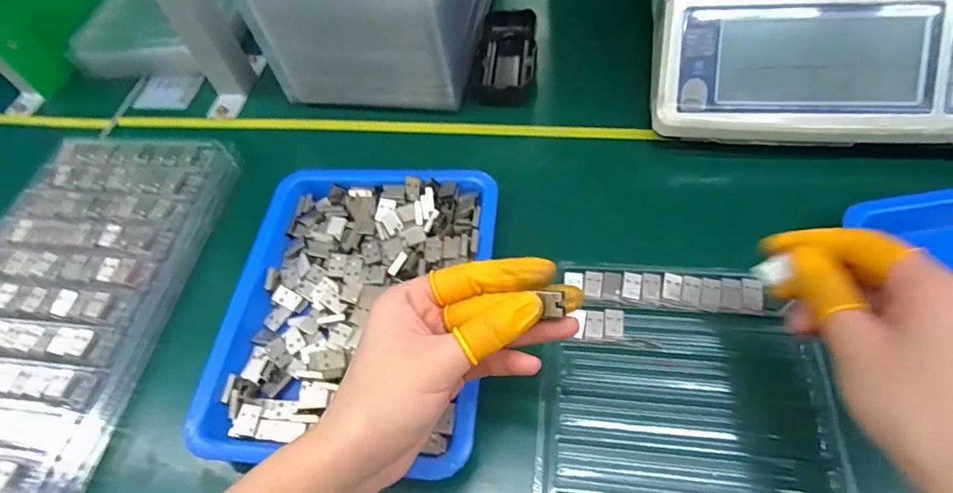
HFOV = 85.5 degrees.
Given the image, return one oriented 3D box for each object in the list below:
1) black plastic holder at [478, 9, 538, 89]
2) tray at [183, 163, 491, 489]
[{"bbox_3d":[0.031,-0.183,0.486,0.051,0.034,0.085,2,58,9],"label":"black plastic holder"},{"bbox_3d":[-0.078,0.038,0.356,0.173,0.037,0.219,2,58,9],"label":"tray"}]

